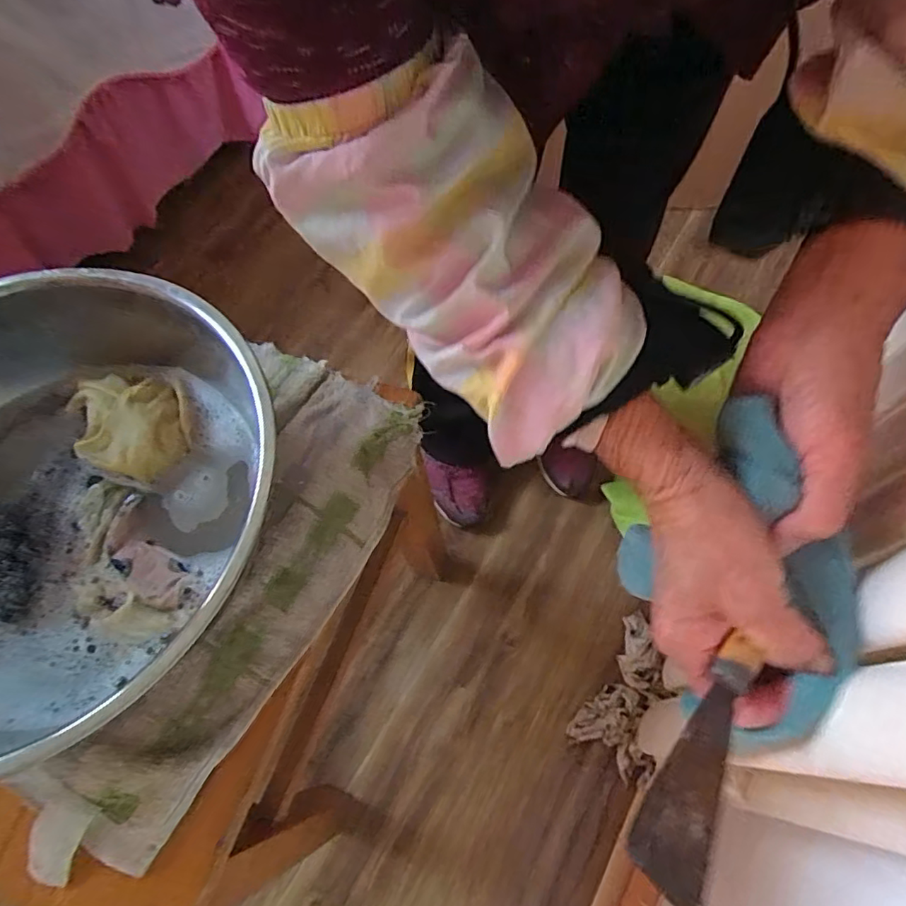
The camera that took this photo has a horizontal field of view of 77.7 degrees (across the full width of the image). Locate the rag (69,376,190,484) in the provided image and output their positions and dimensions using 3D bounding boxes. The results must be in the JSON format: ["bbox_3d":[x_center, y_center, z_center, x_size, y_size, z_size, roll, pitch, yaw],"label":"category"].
[{"bbox_3d":[-0.233,-0.022,0.399,0.088,0.023,0.078,3,65,3],"label":"rag"}]

